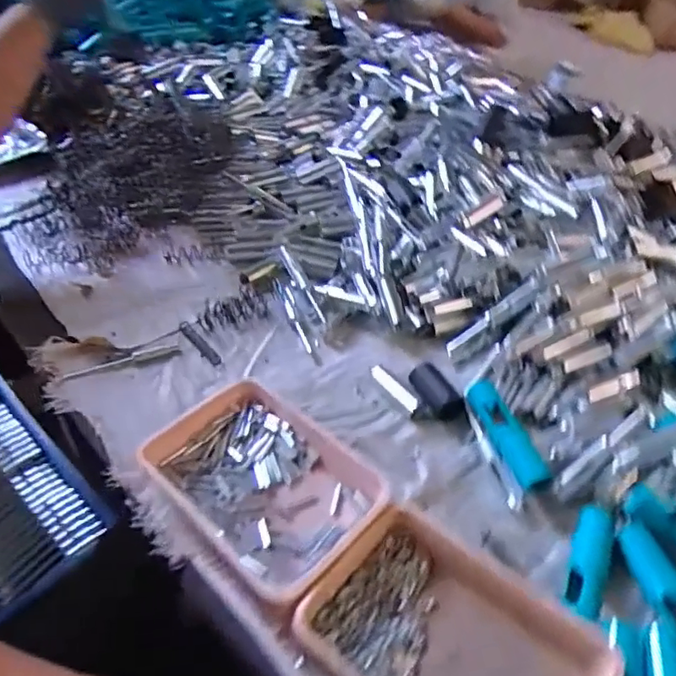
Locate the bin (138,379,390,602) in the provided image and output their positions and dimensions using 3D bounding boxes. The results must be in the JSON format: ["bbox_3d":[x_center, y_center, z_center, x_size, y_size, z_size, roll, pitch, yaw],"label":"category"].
[{"bbox_3d":[-0.062,0.124,0.519,0.194,0.040,0.140,35,52,29],"label":"bin"}]

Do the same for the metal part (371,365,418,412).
[{"bbox_3d":[0.062,0.054,0.630,0.062,0.008,0.014,43,51,0],"label":"metal part"}]

